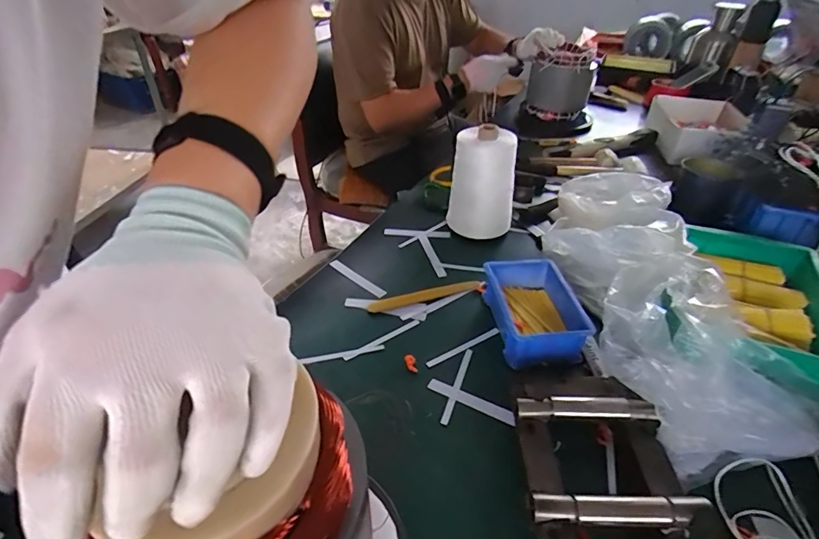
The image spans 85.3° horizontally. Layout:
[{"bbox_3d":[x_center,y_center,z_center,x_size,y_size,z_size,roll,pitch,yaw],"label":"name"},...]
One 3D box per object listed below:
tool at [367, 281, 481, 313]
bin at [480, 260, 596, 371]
[{"bbox_3d":[0.021,0.036,0.618,0.159,0.004,0.026,-12,39,-15],"label":"tool"},{"bbox_3d":[0.160,0.051,0.576,0.104,0.053,0.151,-4,37,-6],"label":"bin"}]

